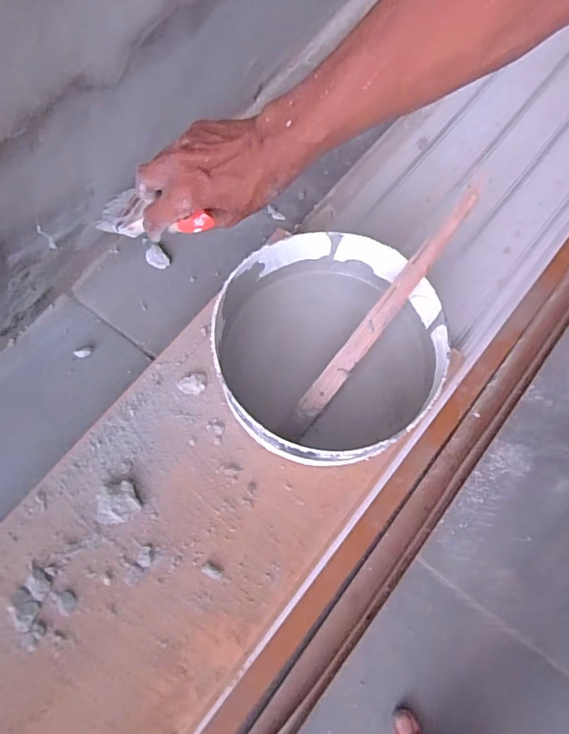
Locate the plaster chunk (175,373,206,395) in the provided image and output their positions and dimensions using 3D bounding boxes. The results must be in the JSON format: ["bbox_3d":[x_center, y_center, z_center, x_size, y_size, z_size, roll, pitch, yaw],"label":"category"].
[{"bbox_3d":[-0.081,0.014,0.440,0.024,0.005,0.019,0,71,0],"label":"plaster chunk"}]

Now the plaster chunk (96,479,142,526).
[{"bbox_3d":[-0.135,0.109,0.404,0.034,0.014,0.029,-26,73,-8],"label":"plaster chunk"}]

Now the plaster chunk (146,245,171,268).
[{"bbox_3d":[-0.133,-0.114,0.531,0.027,0.008,0.018,43,76,13],"label":"plaster chunk"}]

